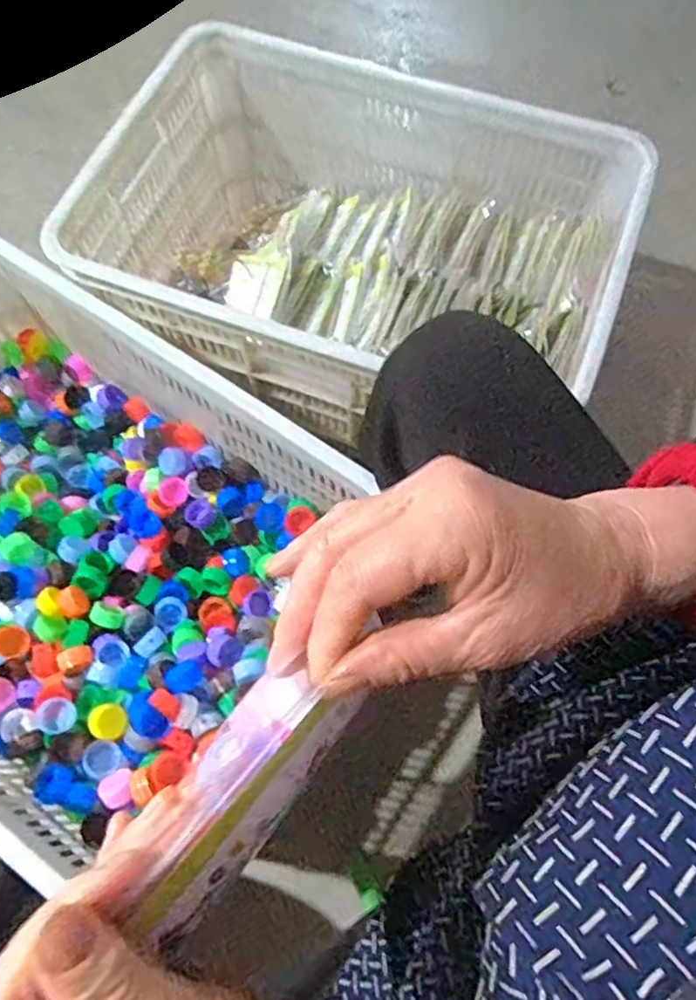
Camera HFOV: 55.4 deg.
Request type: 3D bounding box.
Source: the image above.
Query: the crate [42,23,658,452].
[{"bbox_3d":[0.008,-0.295,0.861,0.608,0.250,0.424,19,70,7],"label":"crate"}]

